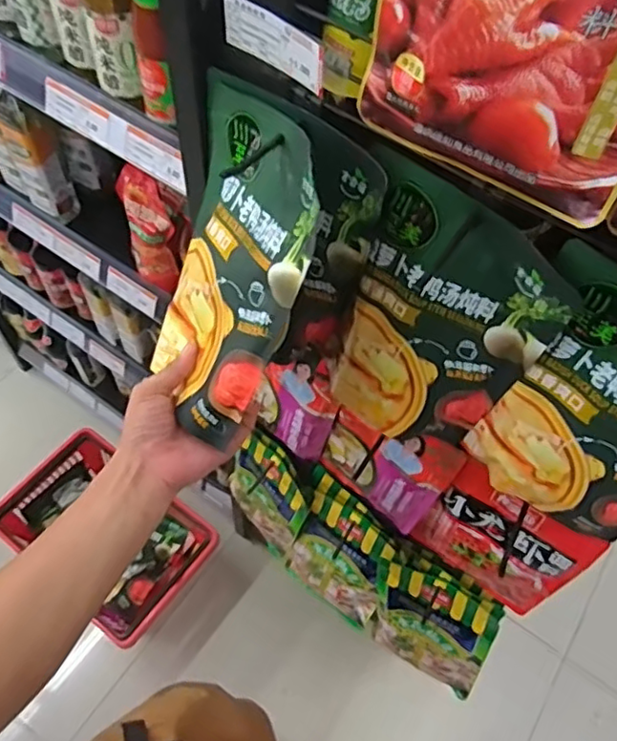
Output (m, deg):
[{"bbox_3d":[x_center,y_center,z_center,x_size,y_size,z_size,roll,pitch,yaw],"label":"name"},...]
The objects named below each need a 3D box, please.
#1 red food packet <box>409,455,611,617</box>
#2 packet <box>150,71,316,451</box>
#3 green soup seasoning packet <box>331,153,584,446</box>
[{"bbox_3d":[0.220,0.205,0.723,0.163,0.226,0.035,32,62,15],"label":"red food packet"},{"bbox_3d":[-0.068,-0.085,0.497,0.030,0.250,0.164,3,33,-43],"label":"packet"},{"bbox_3d":[0.103,-0.025,0.511,0.150,0.256,0.035,29,48,11],"label":"green soup seasoning packet"}]

